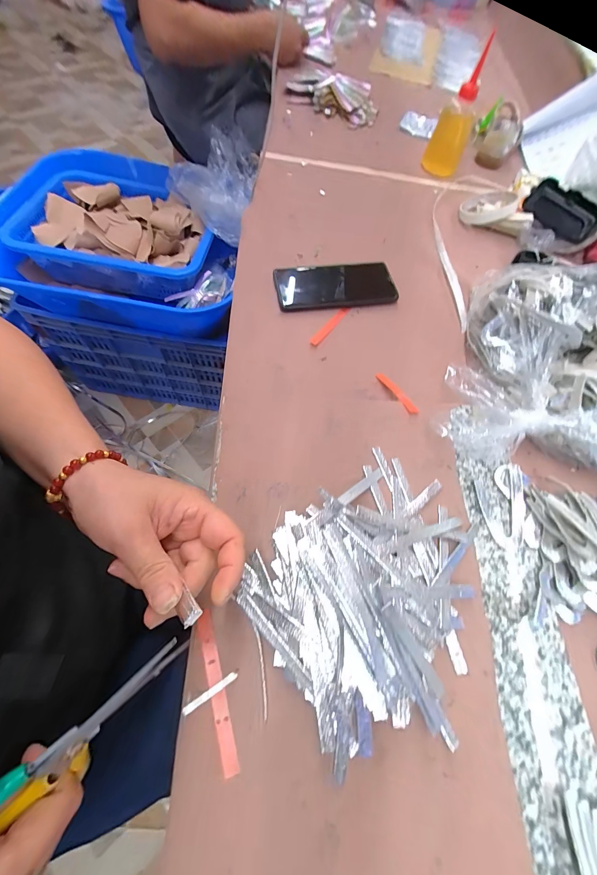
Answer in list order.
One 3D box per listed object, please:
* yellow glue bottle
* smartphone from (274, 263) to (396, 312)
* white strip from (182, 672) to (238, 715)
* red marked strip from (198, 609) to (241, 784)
[{"bbox_3d":[0.254,-0.511,0.526,0.059,0.147,0.058,-26,70,-14],"label":"yellow glue bottle"},{"bbox_3d":[0.051,-0.212,0.446,0.161,0.011,0.078,-6,66,-8],"label":"smartphone"},{"bbox_3d":[-0.062,0.182,0.232,0.040,0.004,0.005,-28,71,-14],"label":"white strip"},{"bbox_3d":[-0.060,0.178,0.233,0.011,0.007,0.098,-15,67,-12],"label":"red marked strip"}]

